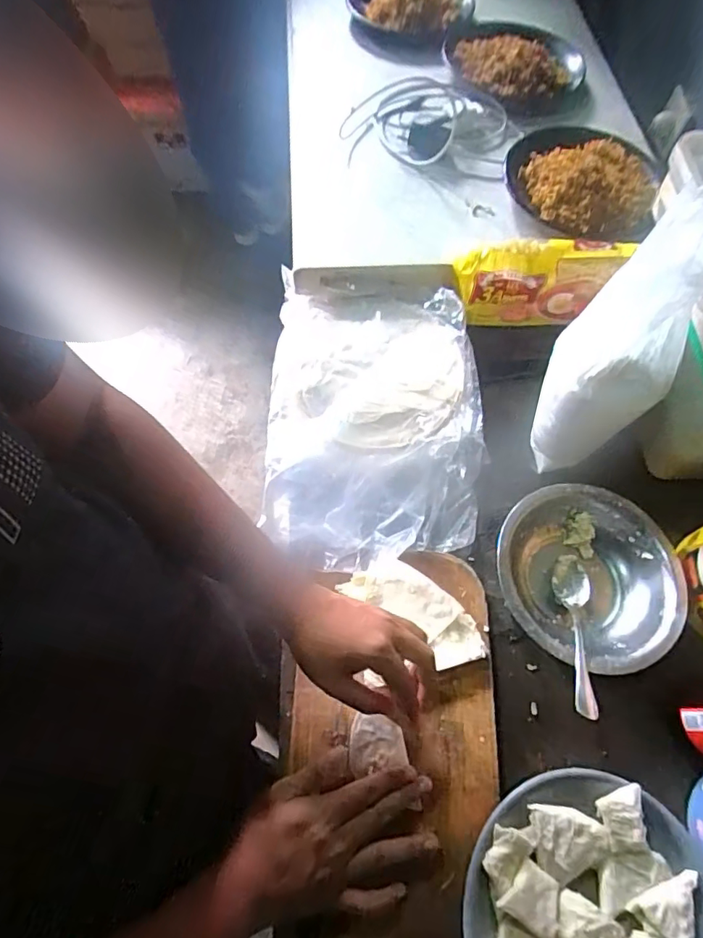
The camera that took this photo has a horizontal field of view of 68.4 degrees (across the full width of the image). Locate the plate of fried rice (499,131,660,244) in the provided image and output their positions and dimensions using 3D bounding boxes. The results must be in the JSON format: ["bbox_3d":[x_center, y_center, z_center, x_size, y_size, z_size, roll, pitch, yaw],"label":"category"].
[{"bbox_3d":[0.314,-0.404,0.702,0.197,0.047,0.210,0,64,-1],"label":"plate of fried rice"}]

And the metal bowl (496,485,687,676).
[{"bbox_3d":[0.241,0.111,0.540,0.178,0.062,0.185,0,64,-1],"label":"metal bowl"}]

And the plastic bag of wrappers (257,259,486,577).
[{"bbox_3d":[0.028,-0.067,0.618,0.249,0.037,0.376,1,67,1],"label":"plastic bag of wrappers"}]

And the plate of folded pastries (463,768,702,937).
[{"bbox_3d":[0.199,0.368,0.414,0.211,0.034,0.209,0,64,-1],"label":"plate of folded pastries"}]

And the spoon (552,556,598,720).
[{"bbox_3d":[0.223,0.159,0.509,0.035,0.025,0.182,14,39,6],"label":"spoon"}]

